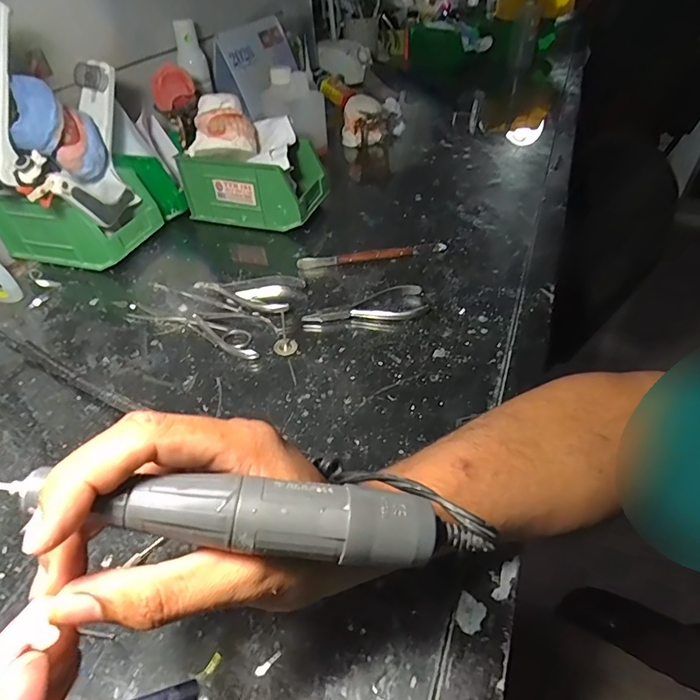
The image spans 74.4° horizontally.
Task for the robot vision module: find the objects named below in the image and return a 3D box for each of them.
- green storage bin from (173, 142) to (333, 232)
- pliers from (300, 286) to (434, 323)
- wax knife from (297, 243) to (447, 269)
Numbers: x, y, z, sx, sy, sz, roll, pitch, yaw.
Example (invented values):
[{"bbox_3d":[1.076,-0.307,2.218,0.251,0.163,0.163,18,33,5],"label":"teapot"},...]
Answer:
[{"bbox_3d":[-0.123,-0.228,0.619,0.167,0.084,0.101,13,46,16],"label":"green storage bin"},{"bbox_3d":[0.017,-0.043,0.470,0.124,0.010,0.041,-6,43,-3],"label":"pliers"},{"bbox_3d":[0.026,-0.110,0.538,0.172,0.012,0.016,-5,43,-2],"label":"wax knife"}]

